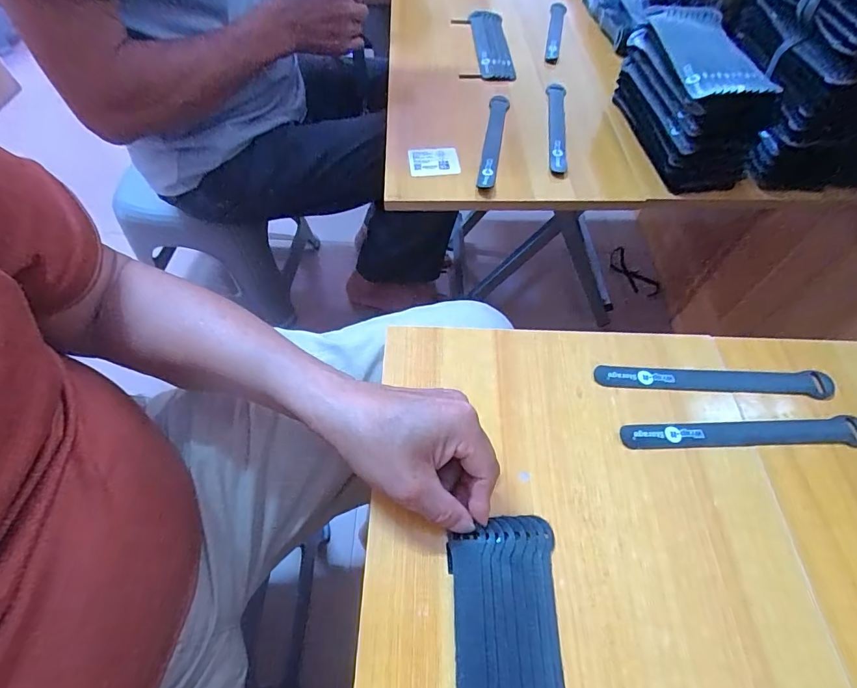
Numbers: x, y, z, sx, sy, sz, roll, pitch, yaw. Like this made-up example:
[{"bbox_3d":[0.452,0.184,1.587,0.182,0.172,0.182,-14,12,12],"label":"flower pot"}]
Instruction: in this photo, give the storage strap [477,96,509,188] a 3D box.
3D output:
[{"bbox_3d":[0.082,-0.258,0.547,0.023,0.012,0.195,10,58,5],"label":"storage strap"}]

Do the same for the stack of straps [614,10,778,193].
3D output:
[{"bbox_3d":[0.308,-0.297,0.516,0.088,0.109,0.206,-4,58,-4],"label":"stack of straps"}]

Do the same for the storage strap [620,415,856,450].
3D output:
[{"bbox_3d":[0.254,0.073,0.345,0.198,0.007,0.022,-2,58,-2],"label":"storage strap"}]

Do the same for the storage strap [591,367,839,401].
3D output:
[{"bbox_3d":[0.245,0.032,0.370,0.201,0.004,0.022,3,57,0],"label":"storage strap"}]

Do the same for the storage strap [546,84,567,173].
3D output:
[{"bbox_3d":[0.169,-0.289,0.569,0.027,0.012,0.198,8,58,5],"label":"storage strap"}]

